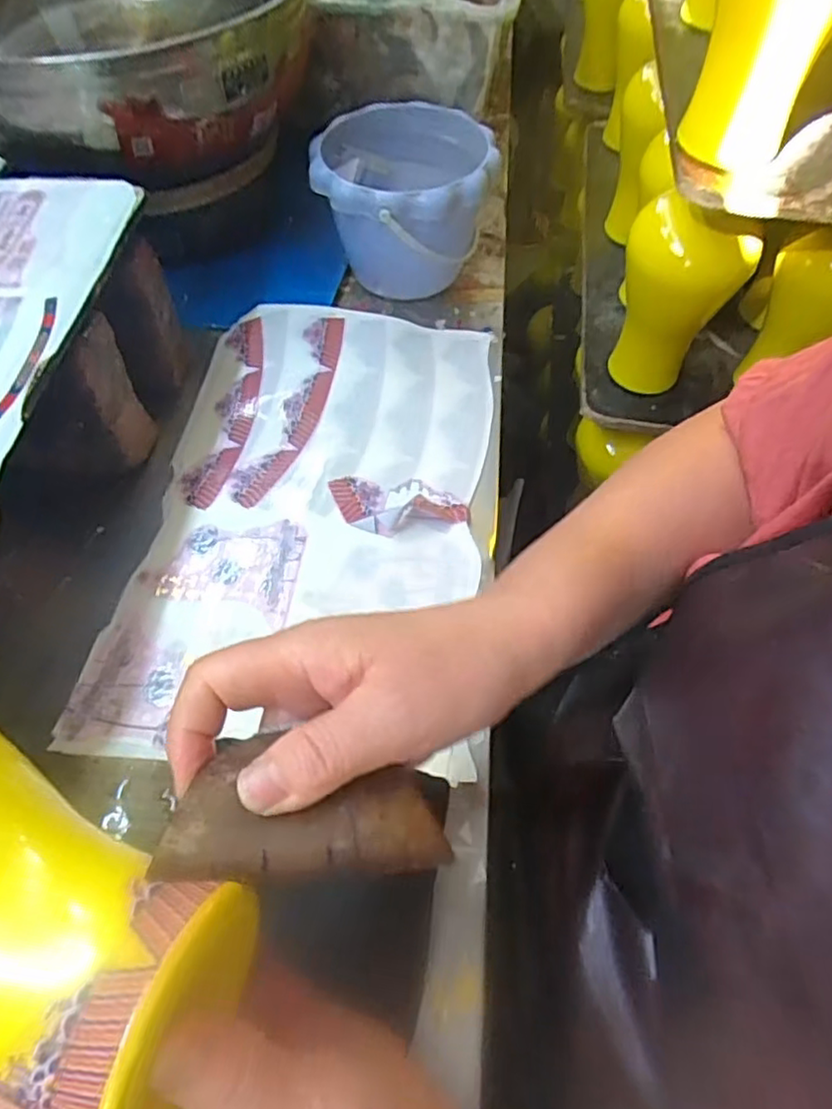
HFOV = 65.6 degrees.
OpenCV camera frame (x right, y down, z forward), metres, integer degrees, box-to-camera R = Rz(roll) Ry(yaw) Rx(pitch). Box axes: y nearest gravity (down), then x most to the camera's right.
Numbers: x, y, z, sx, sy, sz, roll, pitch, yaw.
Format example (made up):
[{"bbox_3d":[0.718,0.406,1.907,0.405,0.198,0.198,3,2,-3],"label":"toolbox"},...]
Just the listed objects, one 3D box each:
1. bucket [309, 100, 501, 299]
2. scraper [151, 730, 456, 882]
[{"bbox_3d":[-0.010,-0.312,0.581,0.147,0.107,0.153,-1,59,1],"label":"bucket"},{"bbox_3d":[-0.037,0.083,0.217,0.089,0.004,0.049,3,40,-17],"label":"scraper"}]

